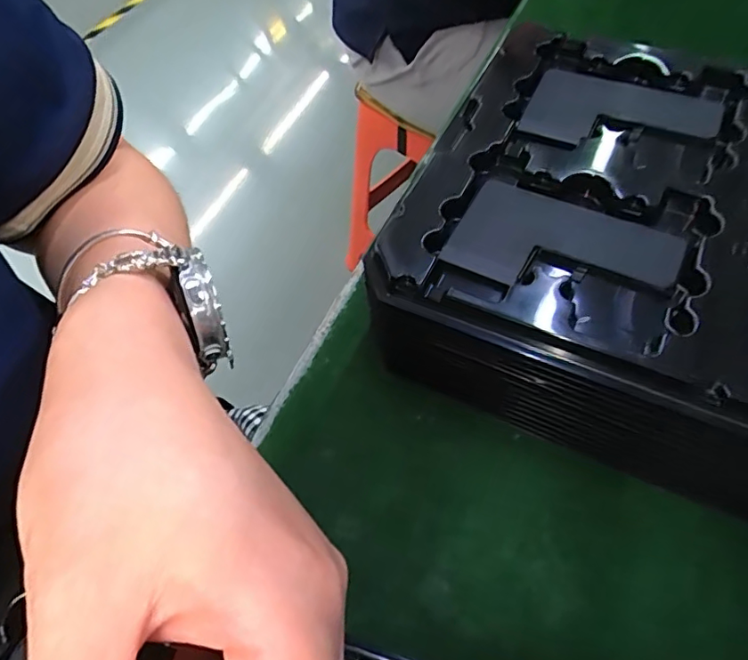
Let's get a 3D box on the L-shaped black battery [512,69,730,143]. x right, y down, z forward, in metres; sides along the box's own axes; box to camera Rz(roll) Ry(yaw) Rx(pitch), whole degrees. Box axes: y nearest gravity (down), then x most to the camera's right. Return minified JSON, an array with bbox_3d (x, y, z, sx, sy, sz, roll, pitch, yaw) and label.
[{"bbox_3d":[0.131,-0.114,0.289,0.096,0.009,0.066,16,59,15],"label":"L-shaped black battery"}]

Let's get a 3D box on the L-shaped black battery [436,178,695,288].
[{"bbox_3d":[0.084,-0.036,0.243,0.093,0.005,0.056,23,61,19],"label":"L-shaped black battery"}]

